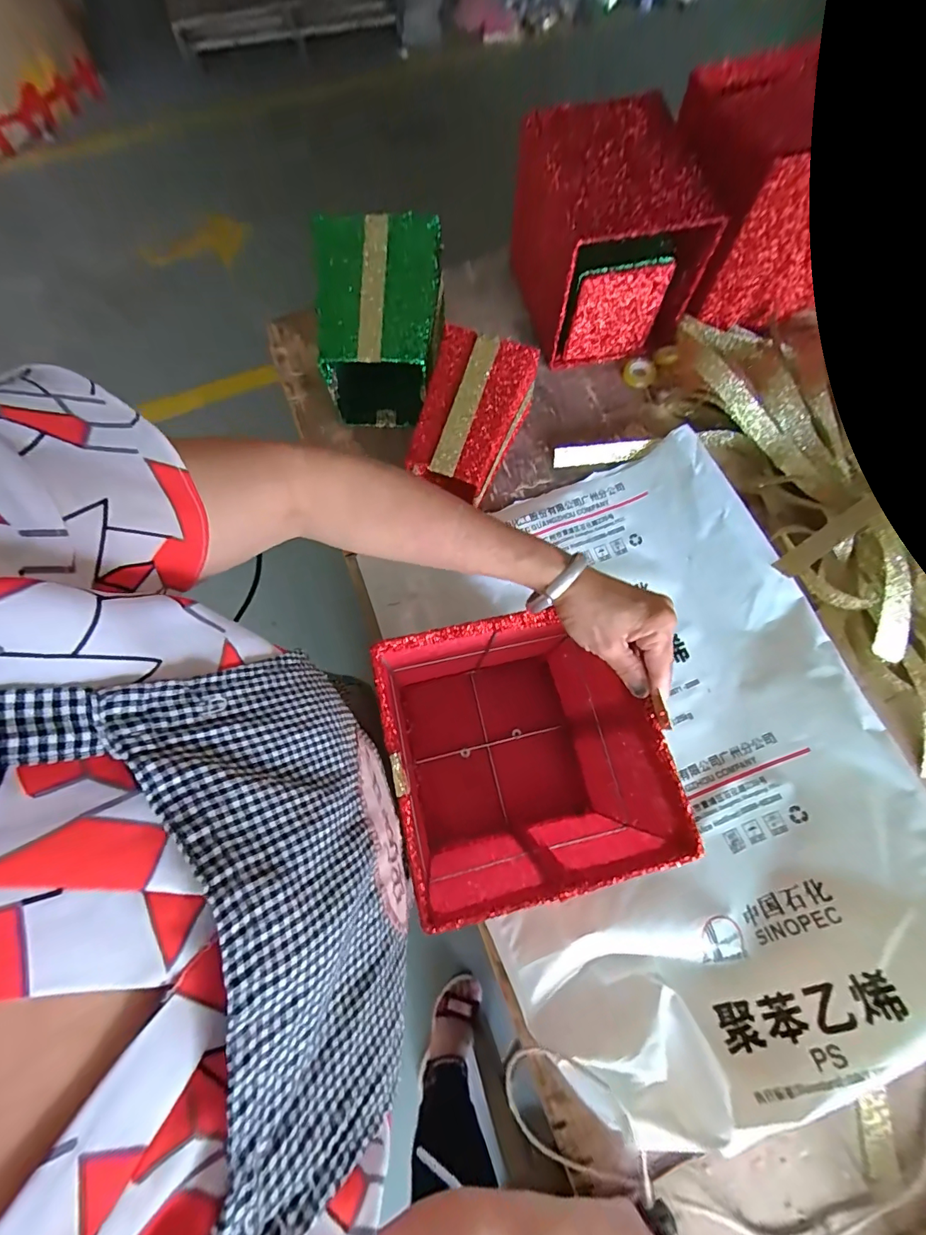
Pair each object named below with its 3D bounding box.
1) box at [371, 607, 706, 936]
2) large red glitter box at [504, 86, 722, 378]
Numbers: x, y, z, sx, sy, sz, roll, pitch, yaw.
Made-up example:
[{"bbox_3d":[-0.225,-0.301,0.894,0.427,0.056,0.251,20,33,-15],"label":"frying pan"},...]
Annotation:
[{"bbox_3d":[0.048,0.123,0.459,0.229,0.256,0.232,-11,74,-3],"label":"box"},{"bbox_3d":[0.205,-0.557,0.681,0.211,0.213,0.238,-12,74,-4],"label":"large red glitter box"}]

